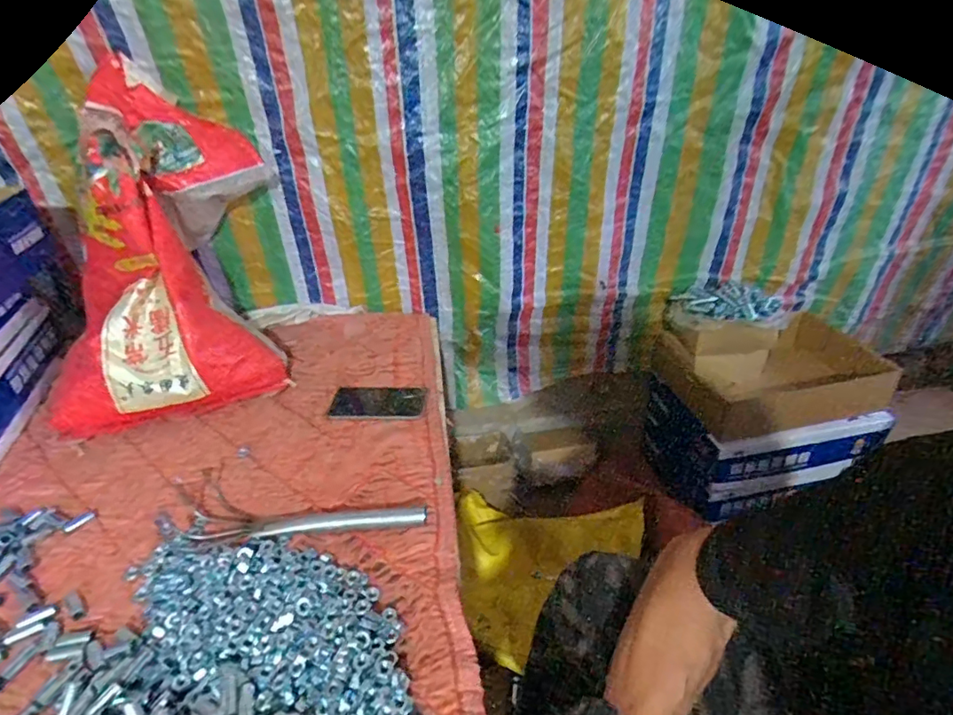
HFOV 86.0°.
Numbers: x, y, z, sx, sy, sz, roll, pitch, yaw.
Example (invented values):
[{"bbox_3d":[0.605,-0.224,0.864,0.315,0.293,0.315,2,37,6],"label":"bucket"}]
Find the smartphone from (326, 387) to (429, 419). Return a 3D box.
[{"bbox_3d":[-0.161,0.075,0.846,0.155,0.009,0.071,0,43,5],"label":"smartphone"}]

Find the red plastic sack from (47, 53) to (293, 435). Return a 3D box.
[{"bbox_3d":[-0.488,-0.162,0.826,0.308,0.543,0.224,3,5,8],"label":"red plastic sack"}]

